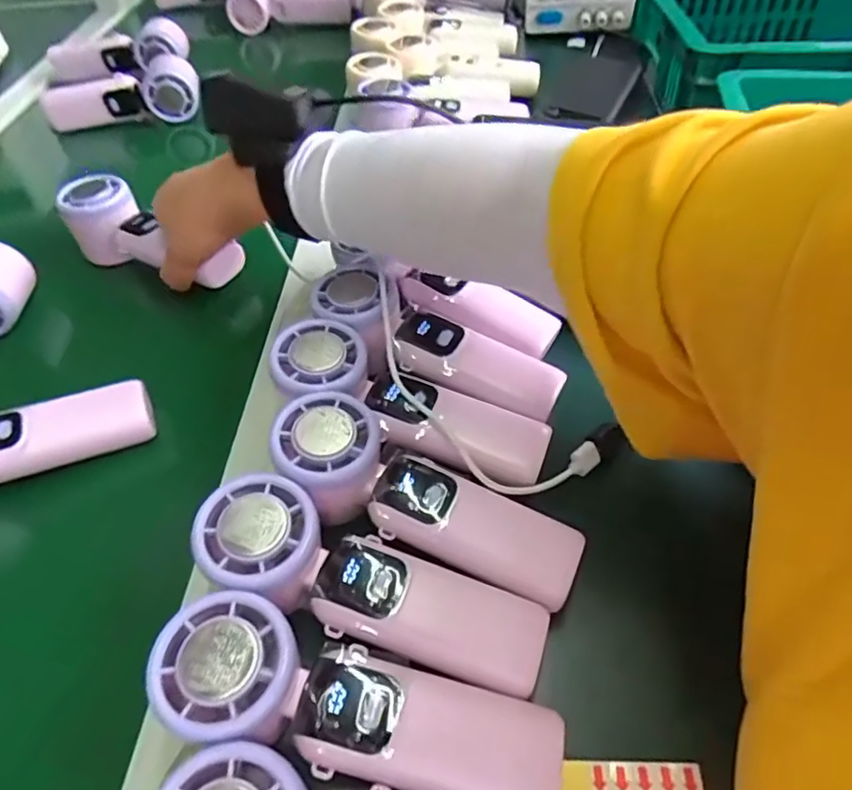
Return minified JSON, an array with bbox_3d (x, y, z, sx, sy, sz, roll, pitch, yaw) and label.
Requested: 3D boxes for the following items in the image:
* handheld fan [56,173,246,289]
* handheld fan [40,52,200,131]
[{"bbox_3d":[-0.217,-0.124,0.474,0.164,0.043,0.054,23,57,11],"label":"handheld fan"},{"bbox_3d":[-0.346,-0.340,0.661,0.175,0.048,0.048,-7,52,-1],"label":"handheld fan"}]

